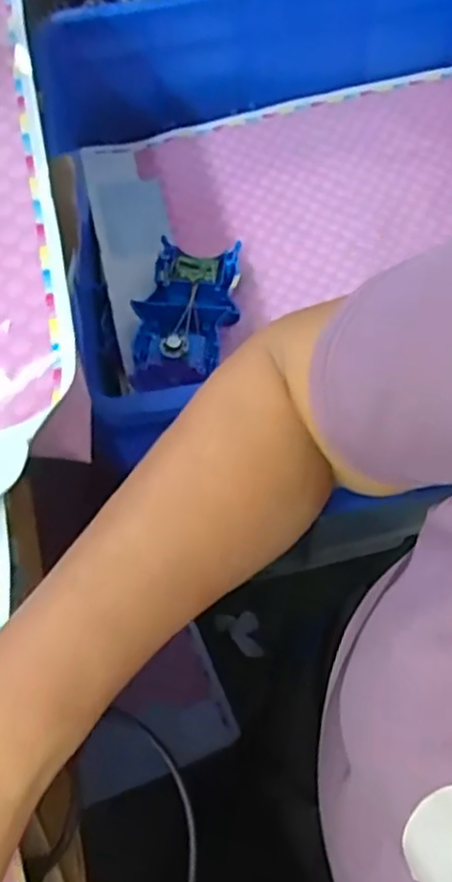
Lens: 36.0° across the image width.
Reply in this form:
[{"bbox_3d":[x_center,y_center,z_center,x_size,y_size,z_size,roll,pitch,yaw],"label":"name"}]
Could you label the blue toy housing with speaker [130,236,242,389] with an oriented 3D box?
[{"bbox_3d":[-0.038,-0.125,0.683,0.094,0.036,0.167,9,66,7],"label":"blue toy housing with speaker"}]

